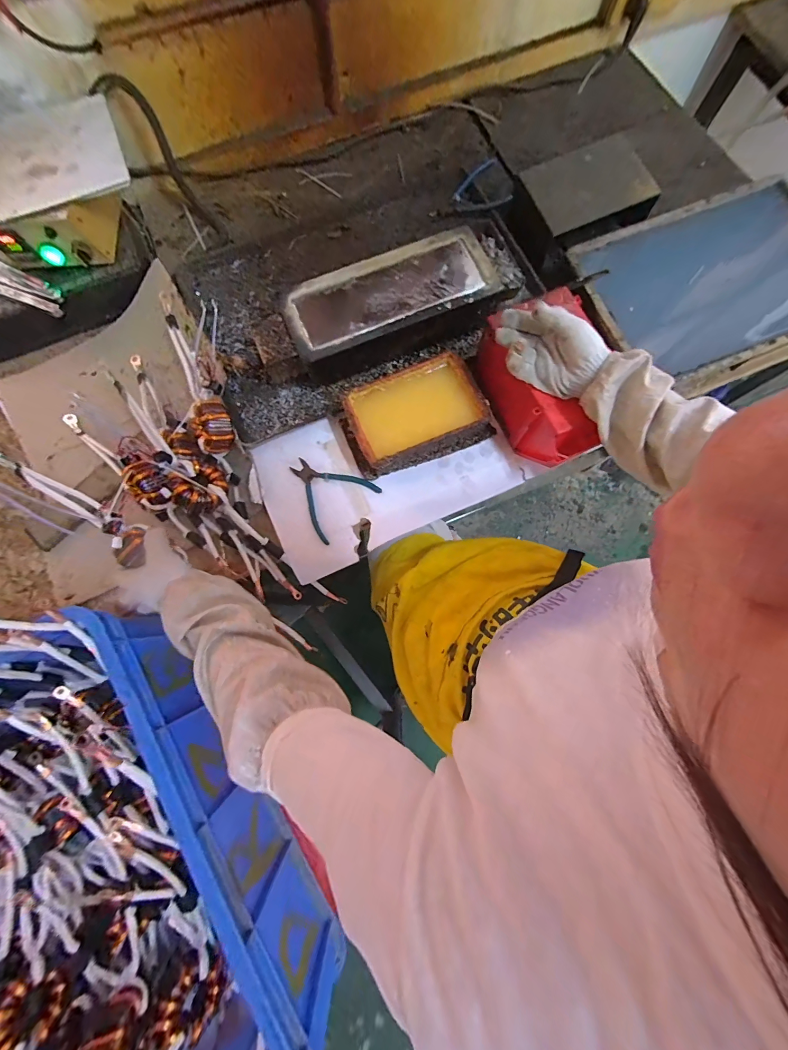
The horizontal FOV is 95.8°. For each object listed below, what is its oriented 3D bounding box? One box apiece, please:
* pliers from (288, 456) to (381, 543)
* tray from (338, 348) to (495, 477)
[{"bbox_3d":[-0.111,-0.059,0.582,0.123,0.008,0.135,-44,81,-8],"label":"pliers"},{"bbox_3d":[0.032,-0.176,0.571,0.221,0.070,0.141,-22,79,-4],"label":"tray"}]

